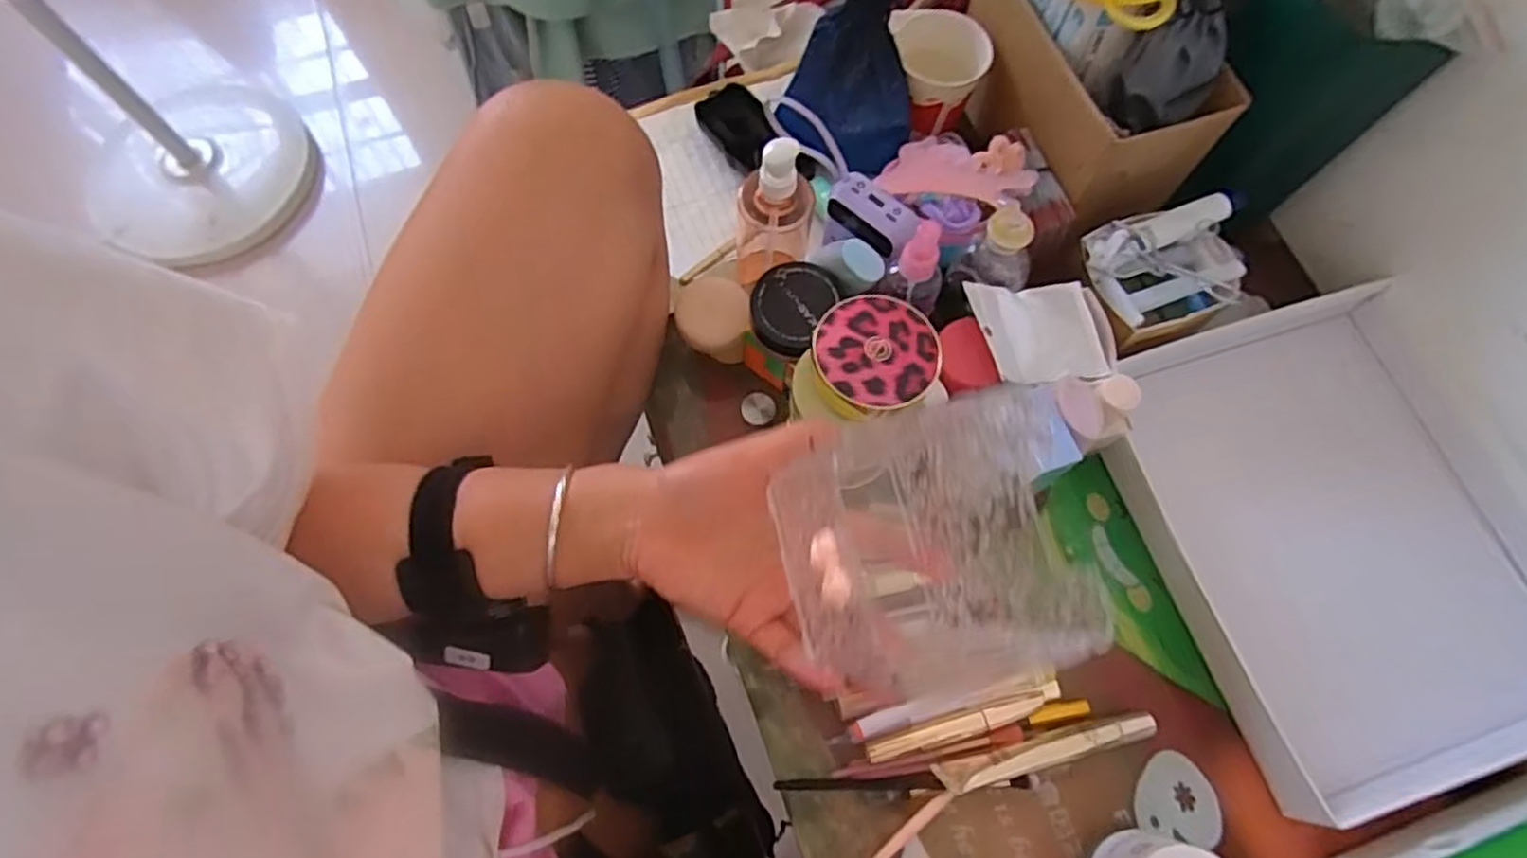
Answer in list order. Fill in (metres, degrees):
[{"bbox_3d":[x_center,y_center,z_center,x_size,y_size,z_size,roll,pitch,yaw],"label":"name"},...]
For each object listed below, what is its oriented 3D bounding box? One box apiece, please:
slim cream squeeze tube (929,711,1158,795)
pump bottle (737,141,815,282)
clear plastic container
[{"bbox_3d":[0.176,0.198,0.457,0.143,0.019,0.018,-13,70,-5],"label":"slim cream squeeze tube"},{"bbox_3d":[0.005,-0.141,0.507,0.052,0.159,0.045,5,70,1],"label":"pump bottle"},{"bbox_3d":[0.065,0.056,0.323,0.104,0.089,0.103,-12,70,-5],"label":"clear plastic container"}]

